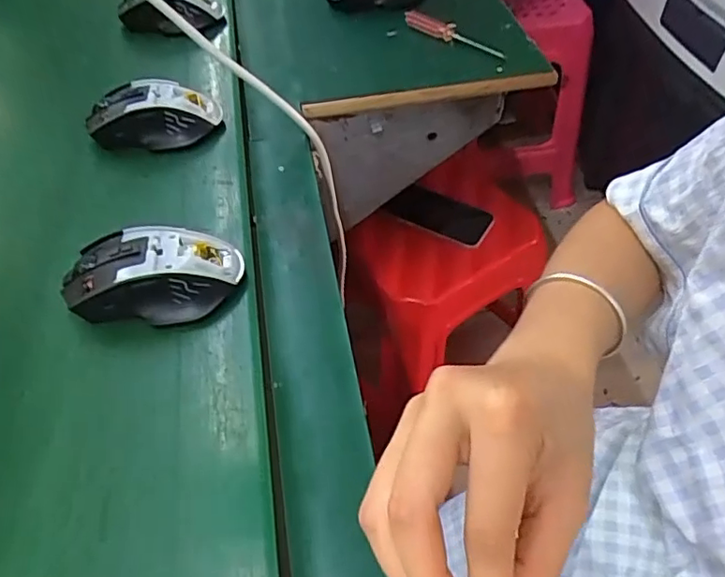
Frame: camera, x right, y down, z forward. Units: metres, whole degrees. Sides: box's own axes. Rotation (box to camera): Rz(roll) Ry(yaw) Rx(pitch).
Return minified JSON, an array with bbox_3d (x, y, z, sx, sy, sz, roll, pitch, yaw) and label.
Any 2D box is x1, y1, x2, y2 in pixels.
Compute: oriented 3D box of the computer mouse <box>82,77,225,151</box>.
[{"bbox_3d":[-0.181,-0.148,0.507,0.112,0.042,0.052,-13,50,-9],"label":"computer mouse"}]

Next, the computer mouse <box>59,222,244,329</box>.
[{"bbox_3d":[-0.140,-0.010,0.391,0.114,0.039,0.064,-6,50,-3],"label":"computer mouse"}]

